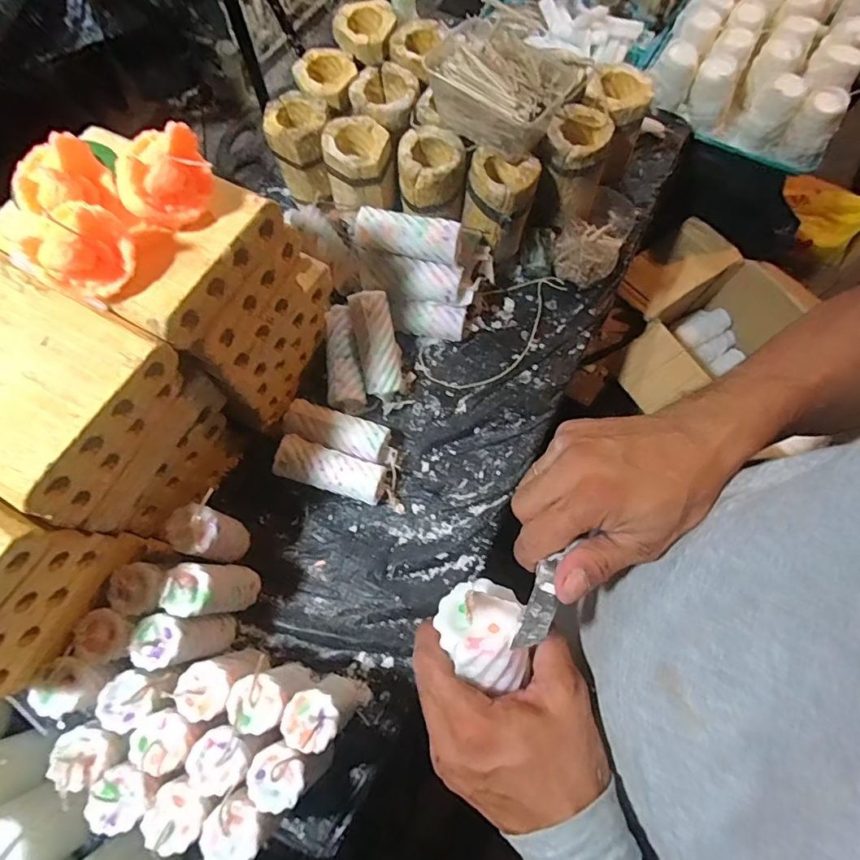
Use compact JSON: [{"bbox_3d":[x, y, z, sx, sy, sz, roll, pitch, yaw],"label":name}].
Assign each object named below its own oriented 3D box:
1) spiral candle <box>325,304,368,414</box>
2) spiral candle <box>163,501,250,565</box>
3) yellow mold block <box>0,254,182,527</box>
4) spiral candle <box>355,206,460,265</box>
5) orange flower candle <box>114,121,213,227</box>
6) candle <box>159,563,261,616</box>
[{"bbox_3d":[-0.123,-0.098,0.690,0.050,0.041,0.149,-10,71,-2],"label":"spiral candle"},{"bbox_3d":[-0.247,0.125,0.580,0.052,0.144,0.051,19,72,8],"label":"spiral candle"},{"bbox_3d":[-0.346,-0.042,0.431,0.202,0.092,0.156,28,74,11],"label":"yellow mold block"},{"bbox_3d":[-0.030,-0.256,0.646,0.134,0.035,0.041,14,72,6],"label":"spiral candle"},{"bbox_3d":[-0.215,-0.204,0.403,0.058,0.057,0.062,7,71,4],"label":"orange flower candle"},{"bbox_3d":[-0.240,0.177,0.554,0.051,0.139,0.053,0,71,1],"label":"candle"}]

